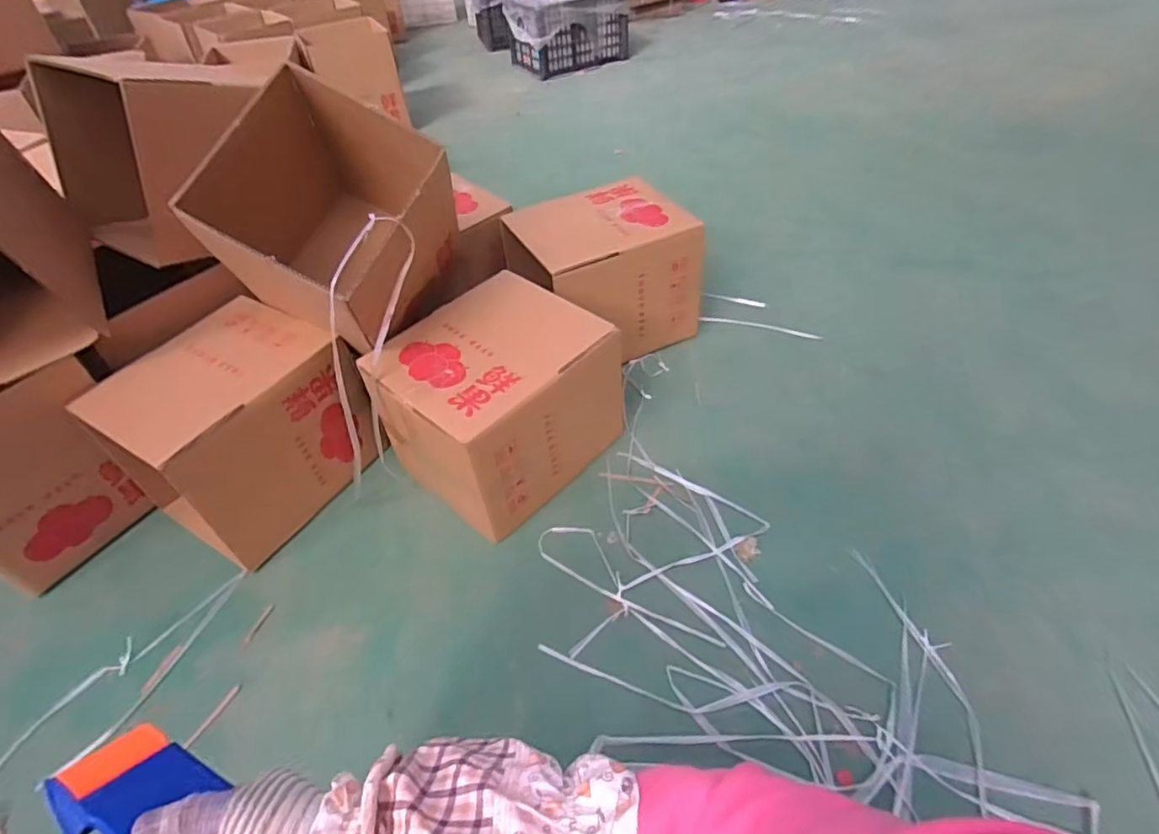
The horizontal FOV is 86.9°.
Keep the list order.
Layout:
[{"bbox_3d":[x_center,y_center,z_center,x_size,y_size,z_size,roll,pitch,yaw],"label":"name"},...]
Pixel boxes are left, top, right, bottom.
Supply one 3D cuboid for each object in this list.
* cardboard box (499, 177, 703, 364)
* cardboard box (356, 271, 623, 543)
[{"bbox_3d":[0.053,-0.326,1.405,0.350,0.274,0.301,-23,48,-13],"label":"cardboard box"},{"bbox_3d":[-0.148,-0.032,1.136,0.305,0.265,0.355,30,58,31],"label":"cardboard box"}]

